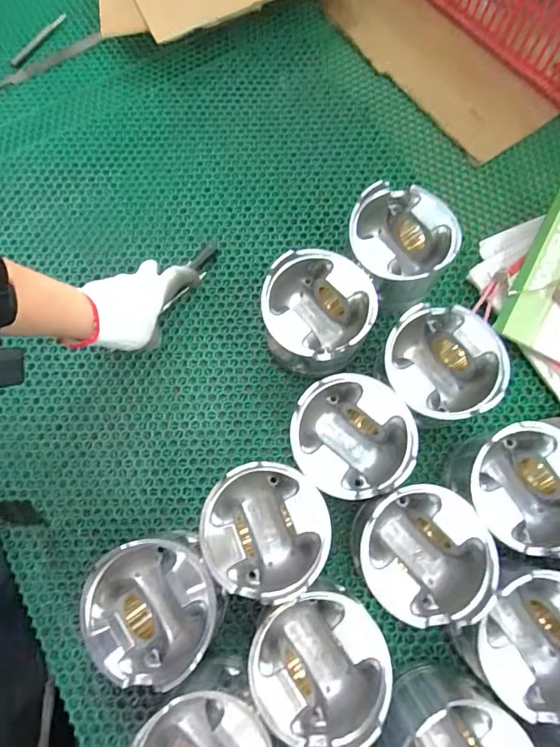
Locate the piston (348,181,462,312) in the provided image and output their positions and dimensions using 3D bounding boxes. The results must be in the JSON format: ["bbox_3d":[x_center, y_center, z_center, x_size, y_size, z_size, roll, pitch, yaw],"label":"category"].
[{"bbox_3d":[0.129,-0.137,0.487,0.105,0.104,0.111,0,75,1],"label":"piston"}]

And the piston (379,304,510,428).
[{"bbox_3d":[0.156,-0.004,0.443,0.105,0.084,0.108,0,75,1],"label":"piston"}]

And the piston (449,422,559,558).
[{"bbox_3d":[0.220,0.111,0.413,0.109,0.092,0.108,0,75,1],"label":"piston"}]

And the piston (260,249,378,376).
[{"bbox_3d":[0.040,-0.062,0.471,0.107,0.102,0.117,0,75,1],"label":"piston"}]

